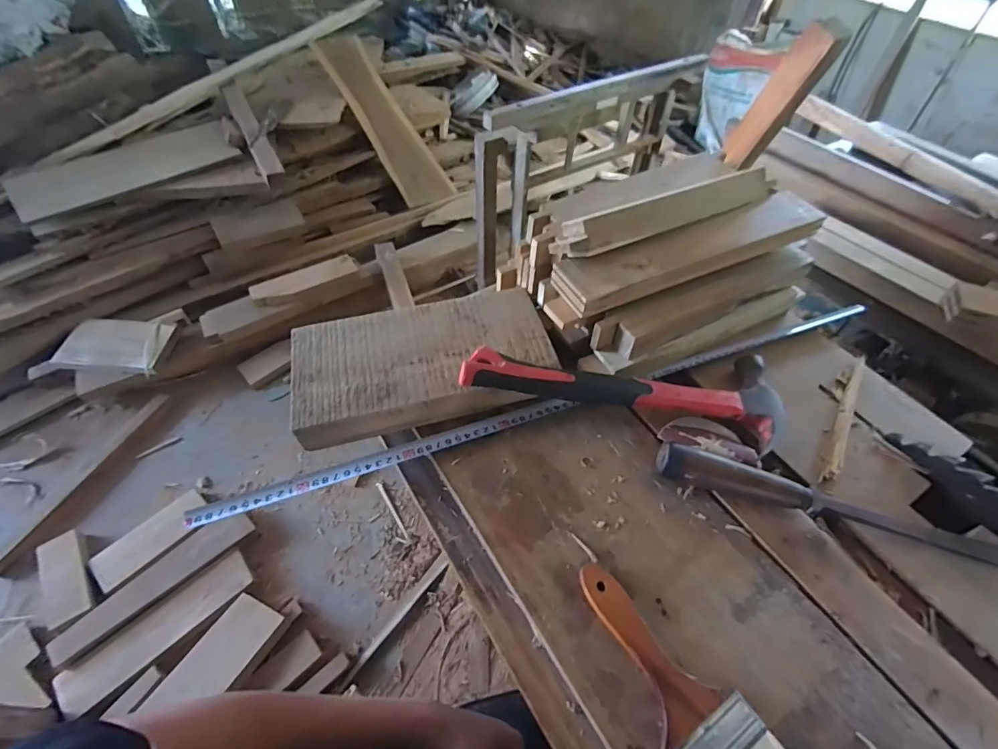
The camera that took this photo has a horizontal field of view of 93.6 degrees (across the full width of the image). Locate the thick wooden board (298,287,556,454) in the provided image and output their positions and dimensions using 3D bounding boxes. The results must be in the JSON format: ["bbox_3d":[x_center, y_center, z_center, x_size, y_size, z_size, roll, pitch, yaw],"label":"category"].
[{"bbox_3d":[-0.078,-0.013,0.500,0.259,0.041,0.133,-14,54,-12],"label":"thick wooden board"}]

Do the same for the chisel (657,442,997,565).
[{"bbox_3d":[0.301,0.113,0.422,0.306,0.038,0.050,15,53,9],"label":"chisel"}]

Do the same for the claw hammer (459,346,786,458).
[{"bbox_3d":[0.127,0.017,0.463,0.324,0.065,0.110,-1,52,-3],"label":"claw hammer"}]

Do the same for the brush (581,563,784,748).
[{"bbox_3d":[0.123,0.223,0.339,0.074,0.011,0.183,-27,58,-21],"label":"brush"}]

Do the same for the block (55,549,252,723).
[{"bbox_3d":[-0.808,0.604,1.120,0.418,0.028,0.106,-37,62,-26],"label":"block"}]

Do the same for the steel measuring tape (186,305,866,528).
[{"bbox_3d":[0.076,0.032,0.500,0.742,0.007,0.032,-15,56,-13],"label":"steel measuring tape"}]

